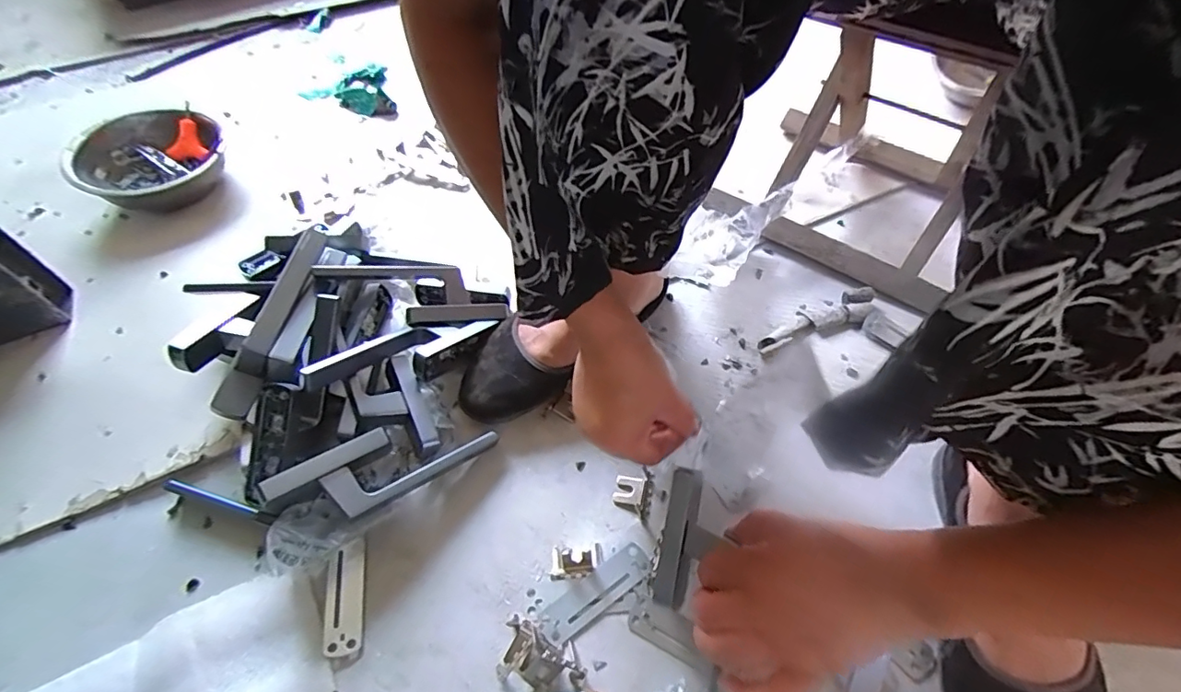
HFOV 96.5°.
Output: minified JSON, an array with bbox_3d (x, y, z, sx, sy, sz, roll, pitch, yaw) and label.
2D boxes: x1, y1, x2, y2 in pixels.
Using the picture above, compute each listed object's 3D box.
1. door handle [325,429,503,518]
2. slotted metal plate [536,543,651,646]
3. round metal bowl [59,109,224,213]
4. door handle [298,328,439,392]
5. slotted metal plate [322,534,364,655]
[{"bbox_3d":[-0.143,0.100,0.441,0.139,0.017,0.040,-18,53,-33],"label":"door handle"},{"bbox_3d":[0.004,0.191,0.411,0.094,0.004,0.028,-31,60,-19],"label":"slotted metal plate"},{"bbox_3d":[-0.583,-0.255,0.703,0.173,0.065,0.173,-1,54,1],"label":"round metal bowl"},{"bbox_3d":[-0.200,0.009,0.481,0.013,0.030,0.126,35,39,24],"label":"door handle"},{"bbox_3d":[-0.194,0.196,0.414,0.026,0.009,0.084,-1,44,-19],"label":"slotted metal plate"}]

